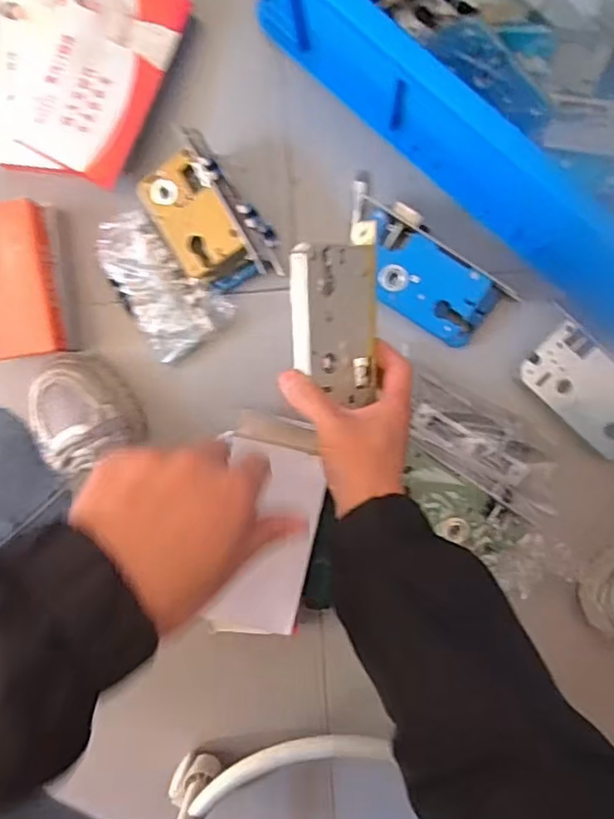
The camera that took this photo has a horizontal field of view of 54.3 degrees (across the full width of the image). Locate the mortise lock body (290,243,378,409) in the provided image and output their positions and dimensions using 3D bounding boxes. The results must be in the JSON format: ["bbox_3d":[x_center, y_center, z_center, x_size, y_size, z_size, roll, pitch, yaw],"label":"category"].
[{"bbox_3d":[0.020,-0.055,0.395,0.069,0.013,0.101,-12,104,-39],"label":"mortise lock body"}]

